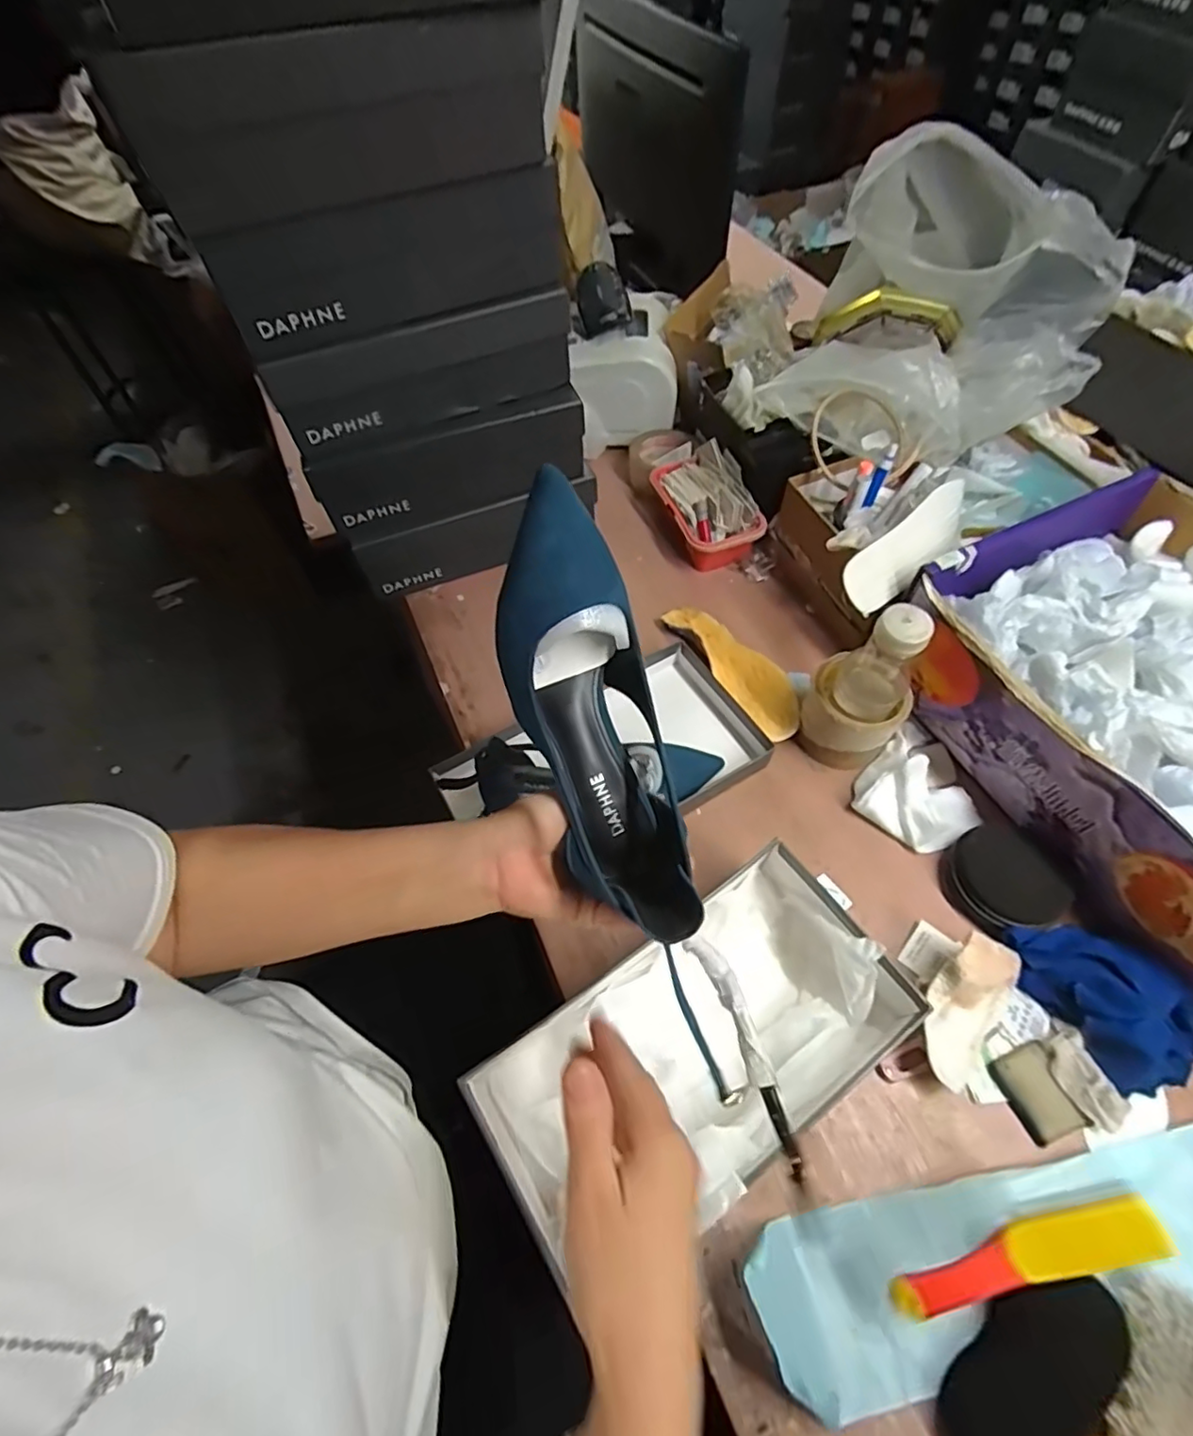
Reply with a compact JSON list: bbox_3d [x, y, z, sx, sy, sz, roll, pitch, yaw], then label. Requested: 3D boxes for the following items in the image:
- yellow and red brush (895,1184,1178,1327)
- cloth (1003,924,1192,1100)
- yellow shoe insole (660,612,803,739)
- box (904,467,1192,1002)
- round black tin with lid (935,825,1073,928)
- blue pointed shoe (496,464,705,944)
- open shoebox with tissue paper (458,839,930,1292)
[{"bbox_3d":[0.251,0.323,0.361,0.156,0.010,0.034,-31,59,12],"label":"yellow and red brush"},{"bbox_3d":[0.404,0.215,0.480,0.086,0.045,0.132,-28,61,-13],"label":"cloth"},{"bbox_3d":[0.154,-0.057,0.679,0.058,0.029,0.202,-27,61,-13],"label":"yellow shoe insole"},{"bbox_3d":[0.509,-0.016,0.520,0.313,0.184,0.406,-20,60,-9],"label":"box"},{"bbox_3d":[0.358,0.138,0.529,0.096,0.032,0.087,-16,59,-7],"label":"round black tin with lid"},{"bbox_3d":[-0.003,-0.006,0.318,0.074,0.090,0.225,-17,101,-7],"label":"blue pointed shoe"},{"bbox_3d":[0.074,0.243,0.449,0.297,0.096,0.150,-32,62,-15],"label":"open shoebox with tissue paper"}]

